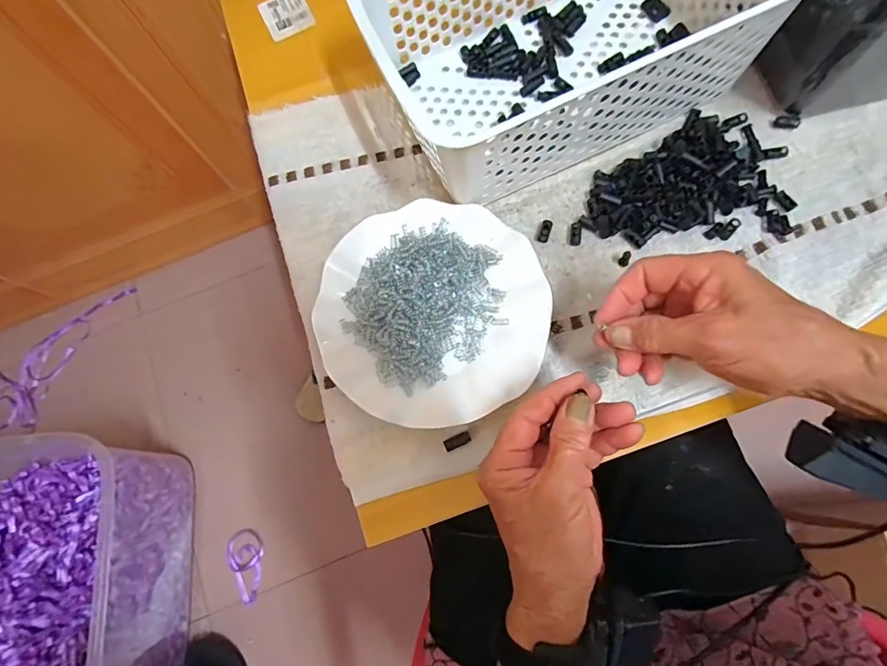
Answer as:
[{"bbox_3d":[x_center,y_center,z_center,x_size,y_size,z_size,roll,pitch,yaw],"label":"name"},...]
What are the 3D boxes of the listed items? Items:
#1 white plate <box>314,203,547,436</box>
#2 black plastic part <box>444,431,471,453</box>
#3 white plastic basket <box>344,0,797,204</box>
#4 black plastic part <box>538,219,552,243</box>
[{"bbox_3d":[-0.009,-0.018,0.372,0.177,0.027,0.179,-1,73,2],"label":"white plate"},{"bbox_3d":[0.011,0.084,0.354,0.021,0.008,0.009,-25,74,-5],"label":"black plastic part"},{"bbox_3d":[0.093,-0.253,0.381,0.307,0.113,0.202,-25,74,-5],"label":"white plastic basket"},{"bbox_3d":[0.088,-0.088,0.397,0.009,0.006,0.020,16,89,7],"label":"black plastic part"}]

